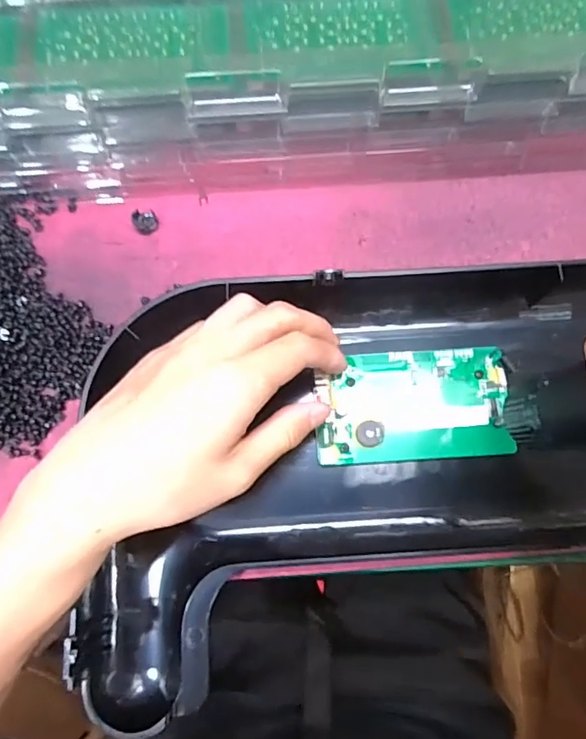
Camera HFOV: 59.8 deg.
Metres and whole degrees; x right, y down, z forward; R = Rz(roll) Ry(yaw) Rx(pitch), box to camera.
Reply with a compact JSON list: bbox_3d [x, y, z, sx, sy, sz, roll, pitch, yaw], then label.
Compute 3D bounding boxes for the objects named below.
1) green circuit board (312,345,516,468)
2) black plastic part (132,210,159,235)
[{"bbox_3d":[0.065,0.019,0.278,0.102,0.008,0.060,-3,74,-1],"label":"green circuit board"},{"bbox_3d":[-0.090,-0.091,0.311,0.014,0.004,0.016,-27,81,-5],"label":"black plastic part"}]

